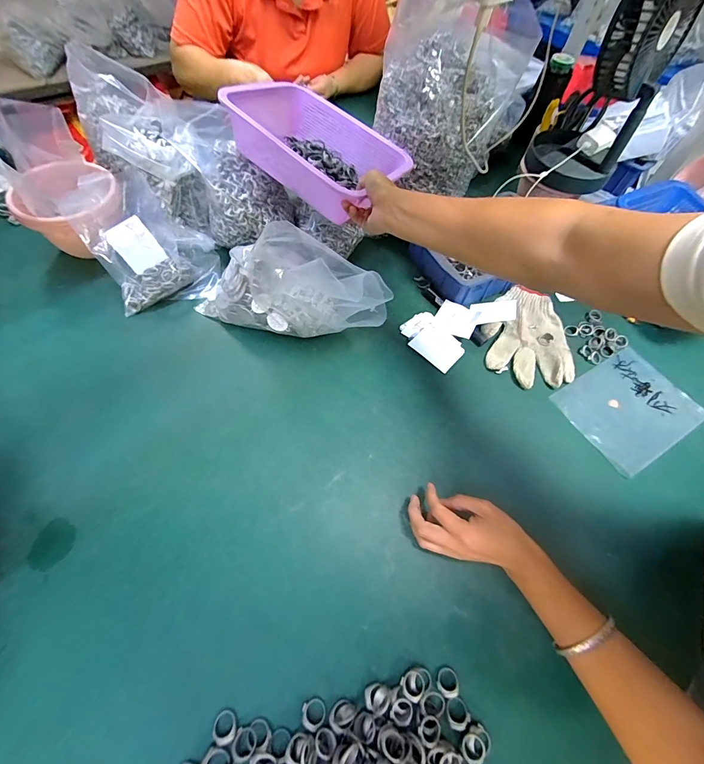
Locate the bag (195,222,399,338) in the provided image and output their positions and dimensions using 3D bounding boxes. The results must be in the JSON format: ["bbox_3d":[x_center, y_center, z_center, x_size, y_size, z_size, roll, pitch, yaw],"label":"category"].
[{"bbox_3d":[-0.092,-0.131,0.511,0.289,0.134,0.094,18,62,6],"label":"bag"}]

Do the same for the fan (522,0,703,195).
[{"bbox_3d":[0.421,-0.483,0.555,0.142,0.281,0.146,27,62,10],"label":"fan"}]

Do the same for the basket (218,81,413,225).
[{"bbox_3d":[-0.059,-0.378,0.549,0.289,0.087,0.210,33,58,11],"label":"basket"}]

